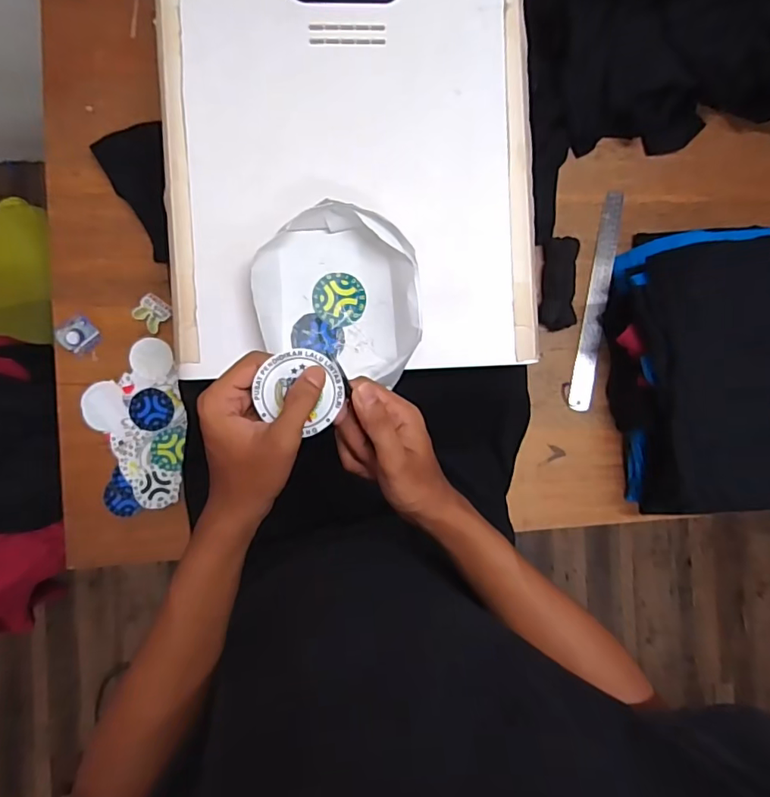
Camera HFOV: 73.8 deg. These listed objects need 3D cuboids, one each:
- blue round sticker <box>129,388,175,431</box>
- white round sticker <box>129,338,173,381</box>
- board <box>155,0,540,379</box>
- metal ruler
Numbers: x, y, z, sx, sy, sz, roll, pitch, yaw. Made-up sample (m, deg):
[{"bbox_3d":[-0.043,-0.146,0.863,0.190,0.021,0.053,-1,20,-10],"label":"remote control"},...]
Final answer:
[{"bbox_3d":[-0.311,0.015,0.682,0.056,0.008,0.054,0,86,-6],"label":"blue round sticker"},{"bbox_3d":[-0.315,-0.054,0.689,0.055,0.004,0.055,0,86,-6],"label":"white round sticker"},{"bbox_3d":[-0.033,-0.280,0.552,0.395,0.026,0.492,-4,91,-5],"label":"board"},{"bbox_3d":[0.312,-0.143,0.754,0.030,0.006,0.323,10,90,10],"label":"metal ruler"}]

